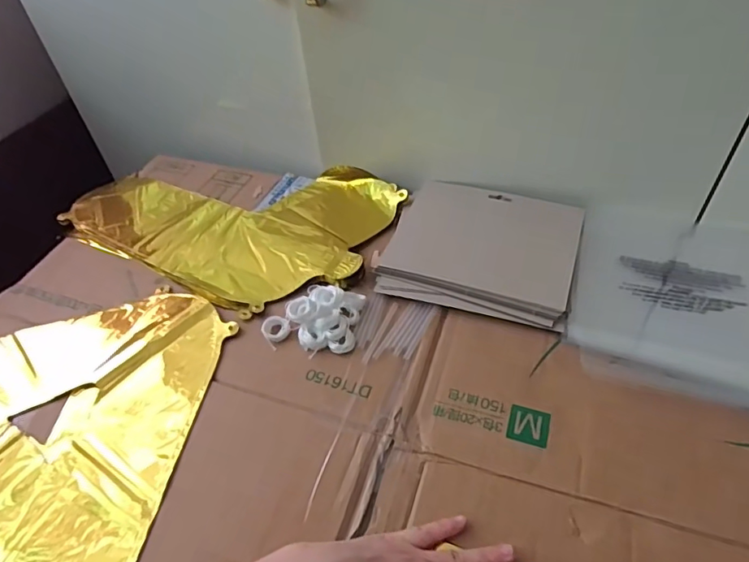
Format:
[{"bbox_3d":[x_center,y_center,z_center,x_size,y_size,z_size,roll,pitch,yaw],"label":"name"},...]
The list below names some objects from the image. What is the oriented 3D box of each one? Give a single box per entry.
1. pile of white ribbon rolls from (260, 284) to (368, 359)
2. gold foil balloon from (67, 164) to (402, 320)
[{"bbox_3d":[-0.057,0.032,0.512,0.086,0.023,0.078,15,50,18],"label":"pile of white ribbon rolls"},{"bbox_3d":[-0.177,-0.090,0.656,0.378,0.022,0.251,22,53,23],"label":"gold foil balloon"}]

